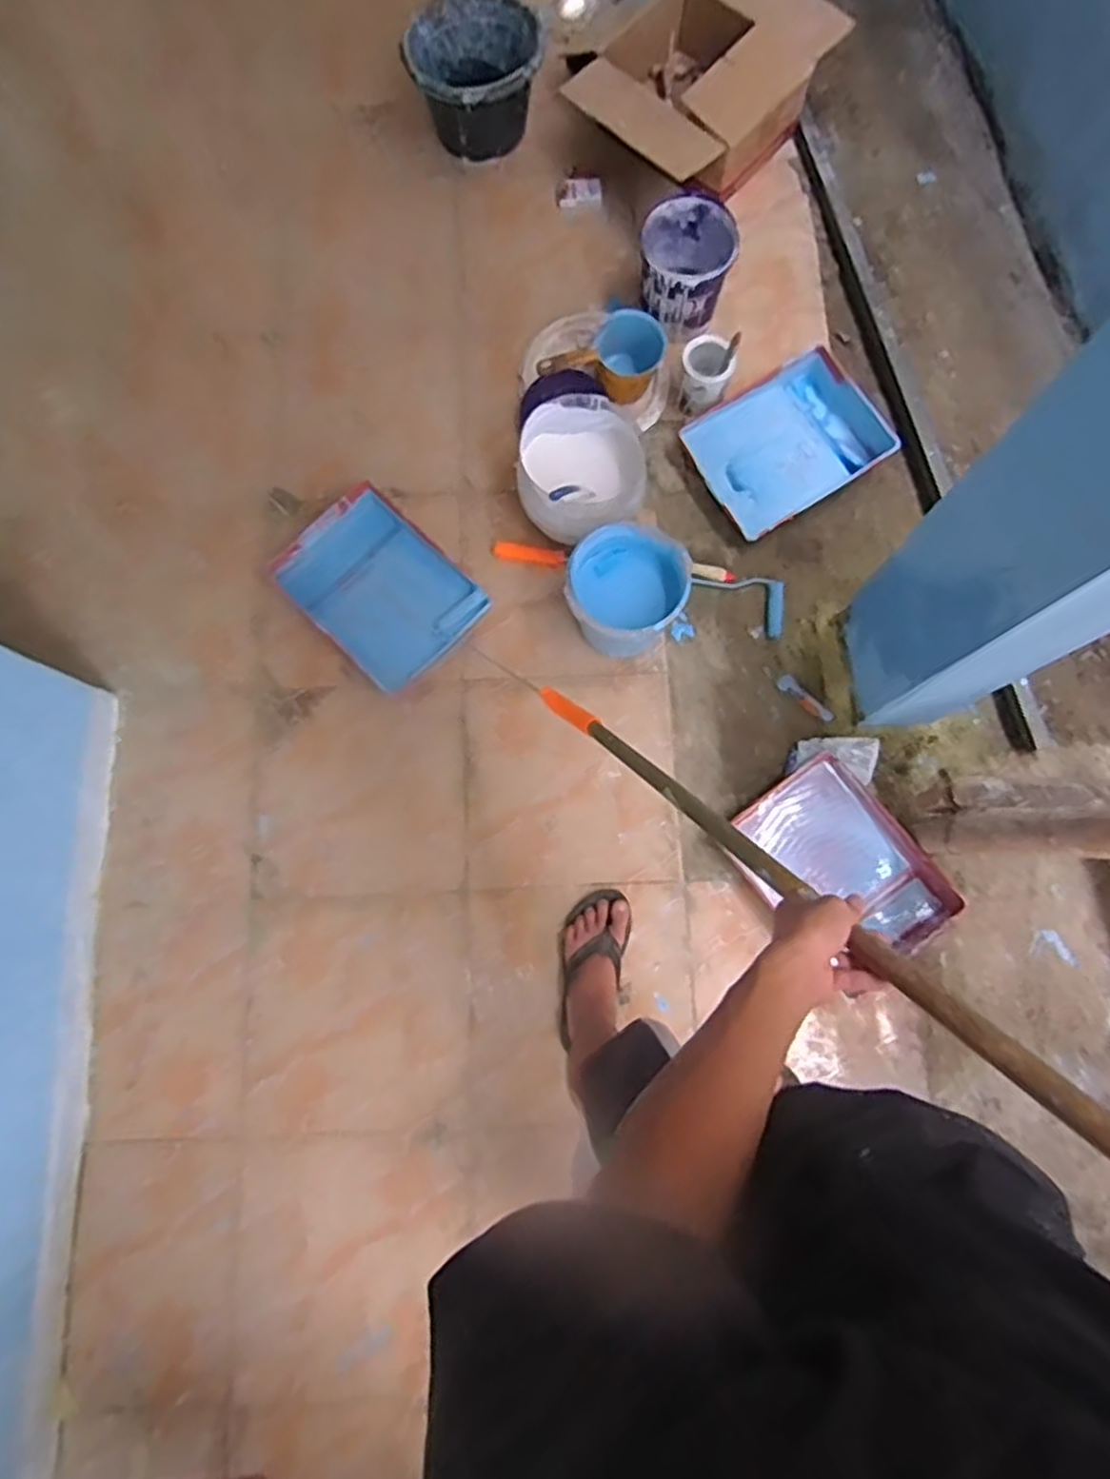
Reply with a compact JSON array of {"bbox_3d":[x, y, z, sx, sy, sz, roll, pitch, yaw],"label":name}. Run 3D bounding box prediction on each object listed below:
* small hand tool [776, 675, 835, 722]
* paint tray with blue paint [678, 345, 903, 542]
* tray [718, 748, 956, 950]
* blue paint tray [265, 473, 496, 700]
[{"bbox_3d":[0.494,-0.078,1.501,0.124,0.025,0.036,40,81,9],"label":"small hand tool"},{"bbox_3d":[0.486,-0.621,1.590,0.386,0.067,0.286,-31,79,-6],"label":"paint tray with blue paint"},{"bbox_3d":[0.524,0.240,1.407,0.269,0.059,0.372,-39,80,-7],"label":"tray"},{"bbox_3d":[-0.354,-0.309,1.524,0.386,0.077,0.285,44,82,9],"label":"blue paint tray"}]

